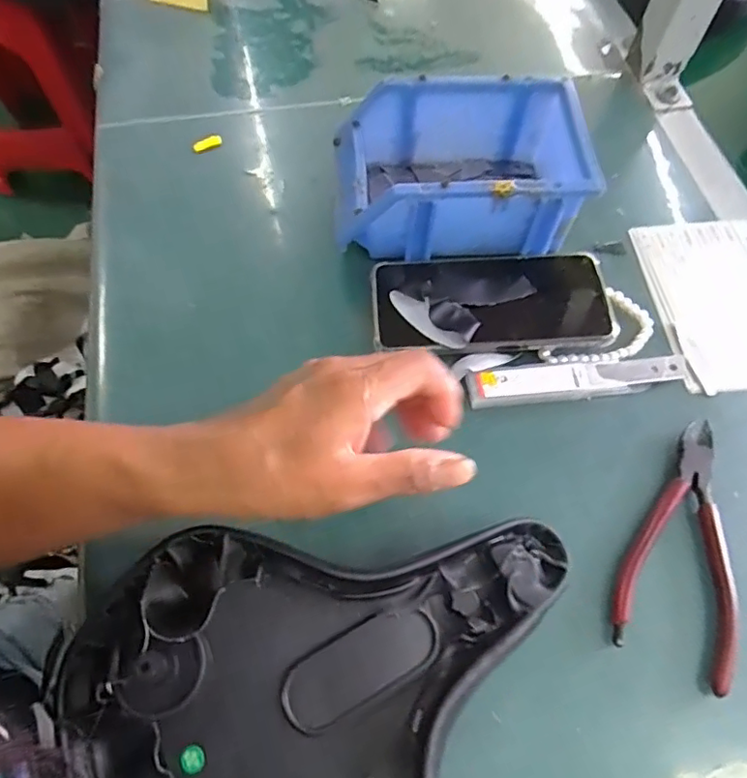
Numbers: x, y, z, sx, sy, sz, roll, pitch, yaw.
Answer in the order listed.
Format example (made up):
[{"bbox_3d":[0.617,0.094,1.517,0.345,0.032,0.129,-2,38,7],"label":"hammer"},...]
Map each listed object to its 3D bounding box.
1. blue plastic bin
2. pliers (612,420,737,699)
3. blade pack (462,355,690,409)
[{"bbox_3d":[0.062,-0.162,0.430,0.175,0.080,0.119,-2,63,-3],"label":"blue plastic bin"},{"bbox_3d":[0.184,0.088,0.340,0.064,0.013,0.153,18,64,7],"label":"pliers"},{"bbox_3d":[0.139,-0.005,0.383,0.153,0.013,0.023,-6,63,-5],"label":"blade pack"}]

